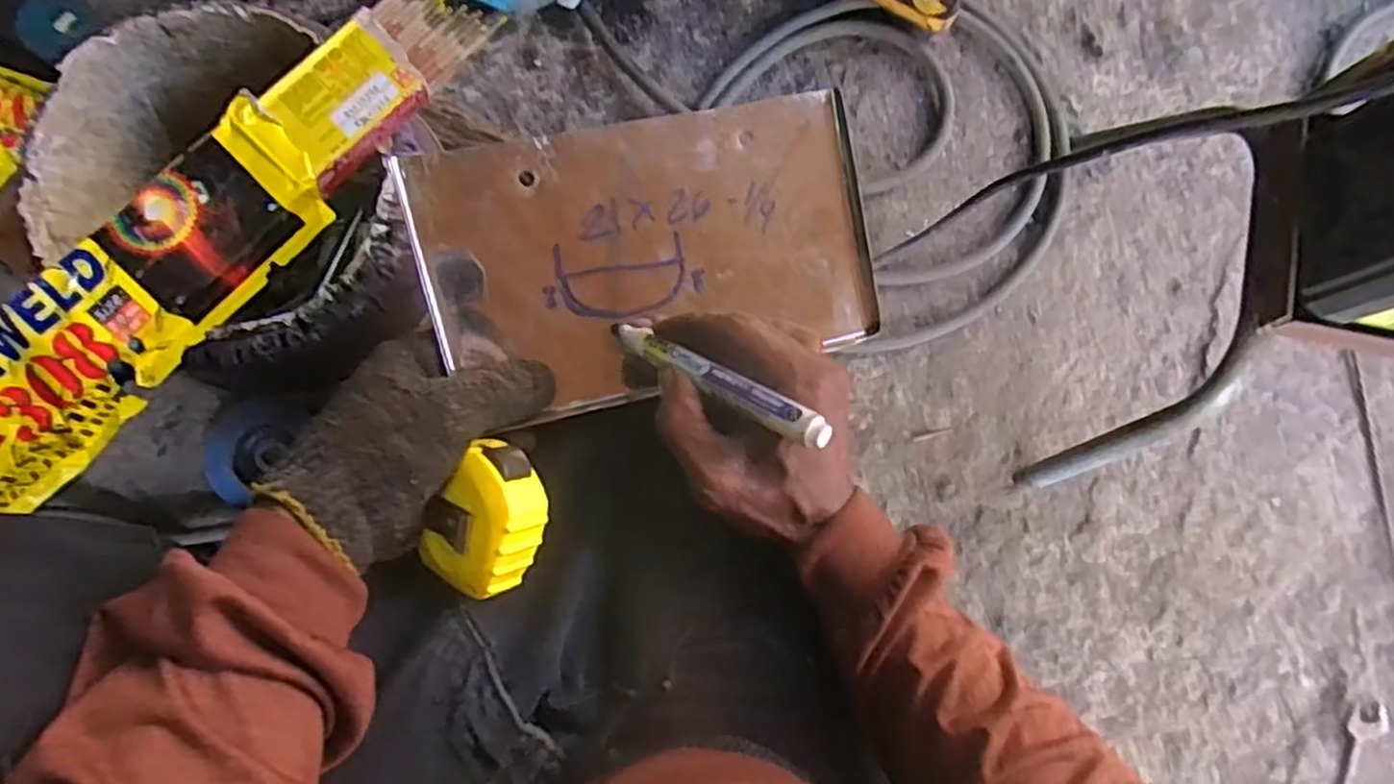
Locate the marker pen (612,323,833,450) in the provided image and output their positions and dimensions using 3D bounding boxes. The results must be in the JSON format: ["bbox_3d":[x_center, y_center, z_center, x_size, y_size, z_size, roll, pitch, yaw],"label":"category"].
[{"bbox_3d":[0.002,-0.008,0.355,0.130,0.010,0.013,29,84,34],"label":"marker pen"}]

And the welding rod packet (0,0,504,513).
[{"bbox_3d":[-0.268,-0.059,0.376,0.068,0.037,0.415,44,83,2],"label":"welding rod packet"}]

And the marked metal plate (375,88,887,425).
[{"bbox_3d":[-0.019,-0.072,0.398,0.235,0.010,0.137,-15,100,-16],"label":"marked metal plate"}]

